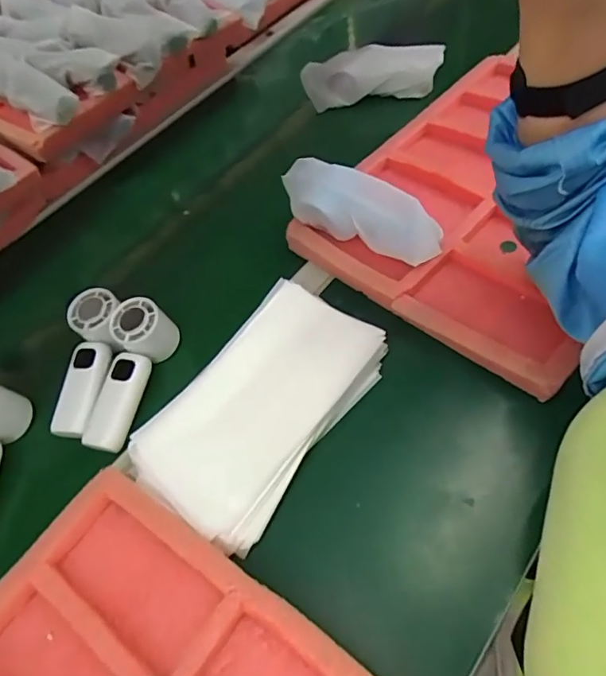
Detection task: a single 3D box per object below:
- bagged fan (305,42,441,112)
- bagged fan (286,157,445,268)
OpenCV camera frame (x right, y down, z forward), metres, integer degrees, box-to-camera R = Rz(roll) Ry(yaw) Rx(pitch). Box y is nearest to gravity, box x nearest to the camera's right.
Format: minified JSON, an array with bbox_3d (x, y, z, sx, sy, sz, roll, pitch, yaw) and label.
[{"bbox_3d":[0.104,-0.395,0.721,0.206,0.065,0.049,-6,57,6],"label":"bagged fan"},{"bbox_3d":[0.061,-0.144,0.528,0.202,0.050,0.061,31,67,26],"label":"bagged fan"}]

